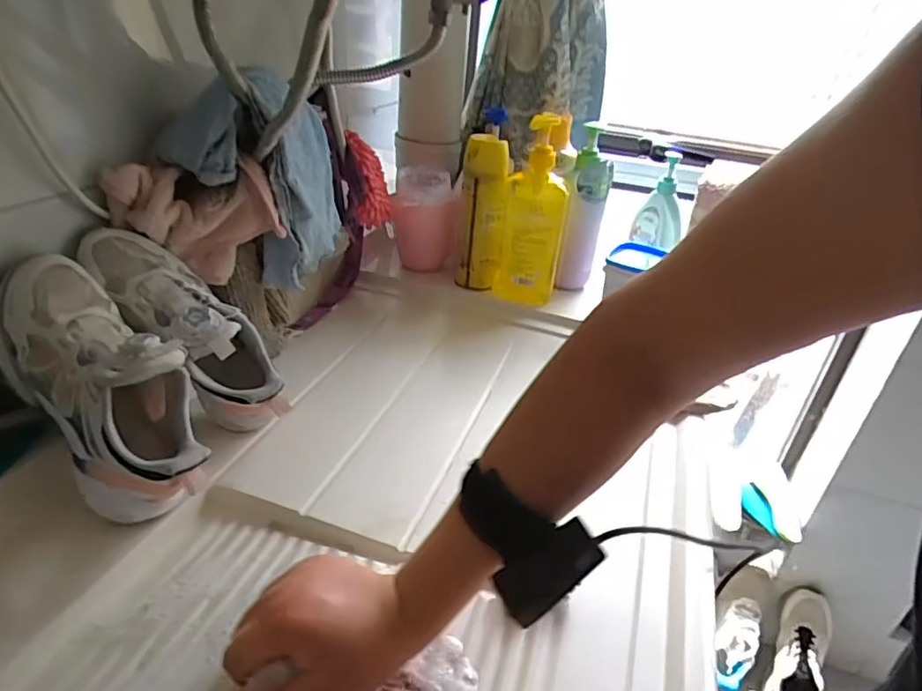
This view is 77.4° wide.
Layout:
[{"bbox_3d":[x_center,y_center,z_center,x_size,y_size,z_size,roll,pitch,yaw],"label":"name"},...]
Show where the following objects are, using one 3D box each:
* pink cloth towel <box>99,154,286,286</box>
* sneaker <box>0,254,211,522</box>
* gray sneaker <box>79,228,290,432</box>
[{"bbox_3d":[-0.262,-0.123,0.586,0.148,0.120,0.045,-3,31,-13],"label":"pink cloth towel"},{"bbox_3d":[-0.282,0.025,0.457,0.113,0.226,0.085,-27,4,44],"label":"sneaker"},{"bbox_3d":[-0.260,-0.017,0.555,0.229,0.103,0.078,51,32,-11],"label":"gray sneaker"}]

